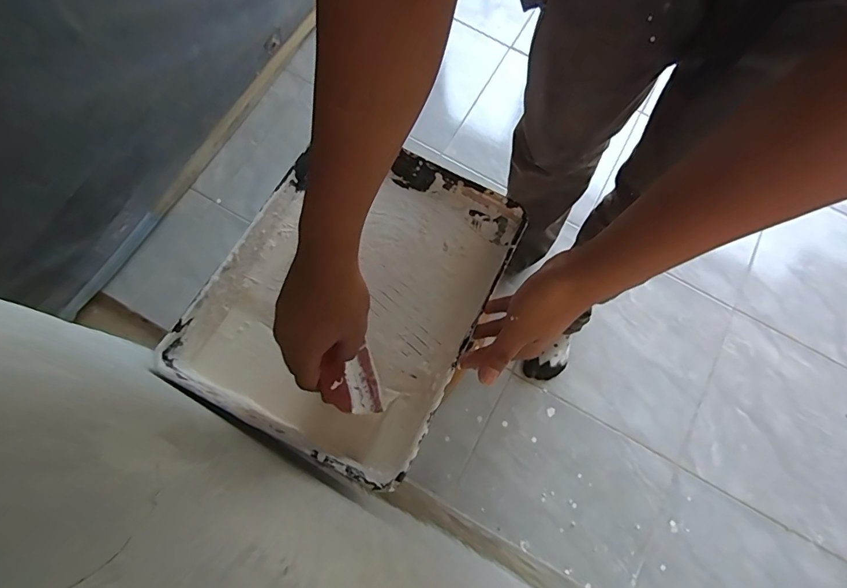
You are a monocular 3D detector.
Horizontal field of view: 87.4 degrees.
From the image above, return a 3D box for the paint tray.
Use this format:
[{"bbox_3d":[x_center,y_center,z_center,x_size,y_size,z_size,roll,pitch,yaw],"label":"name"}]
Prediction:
[{"bbox_3d":[-0.072,-0.007,0.503,0.266,0.074,0.346,26,74,6],"label":"paint tray"}]

